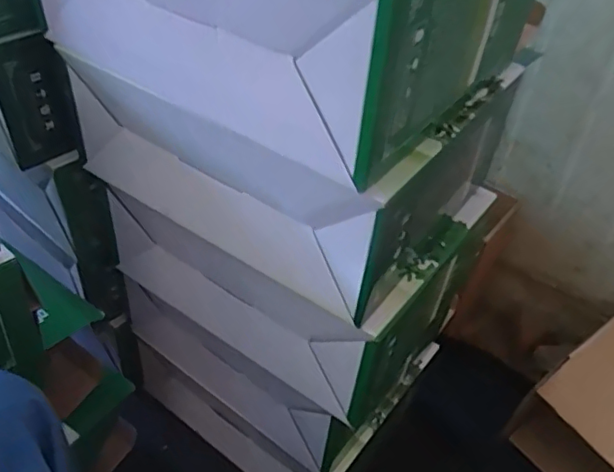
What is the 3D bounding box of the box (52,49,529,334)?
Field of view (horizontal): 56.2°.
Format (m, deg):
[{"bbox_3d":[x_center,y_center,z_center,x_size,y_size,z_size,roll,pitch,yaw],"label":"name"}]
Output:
[{"bbox_3d":[-0.020,-0.110,0.578,0.358,0.142,0.278,28,43,25],"label":"box"}]

